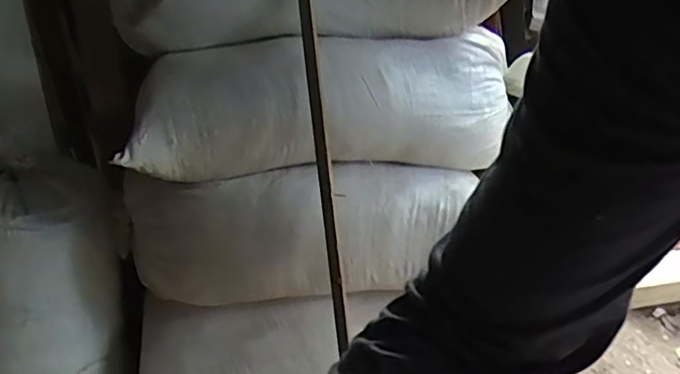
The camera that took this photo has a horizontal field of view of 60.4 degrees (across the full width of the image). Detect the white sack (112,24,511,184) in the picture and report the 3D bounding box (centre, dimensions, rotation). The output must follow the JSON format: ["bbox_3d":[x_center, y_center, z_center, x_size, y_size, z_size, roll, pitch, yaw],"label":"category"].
[{"bbox_3d":[0.000,-0.150,1.156,0.783,0.231,0.282,-2,31,-7],"label":"white sack"}]

